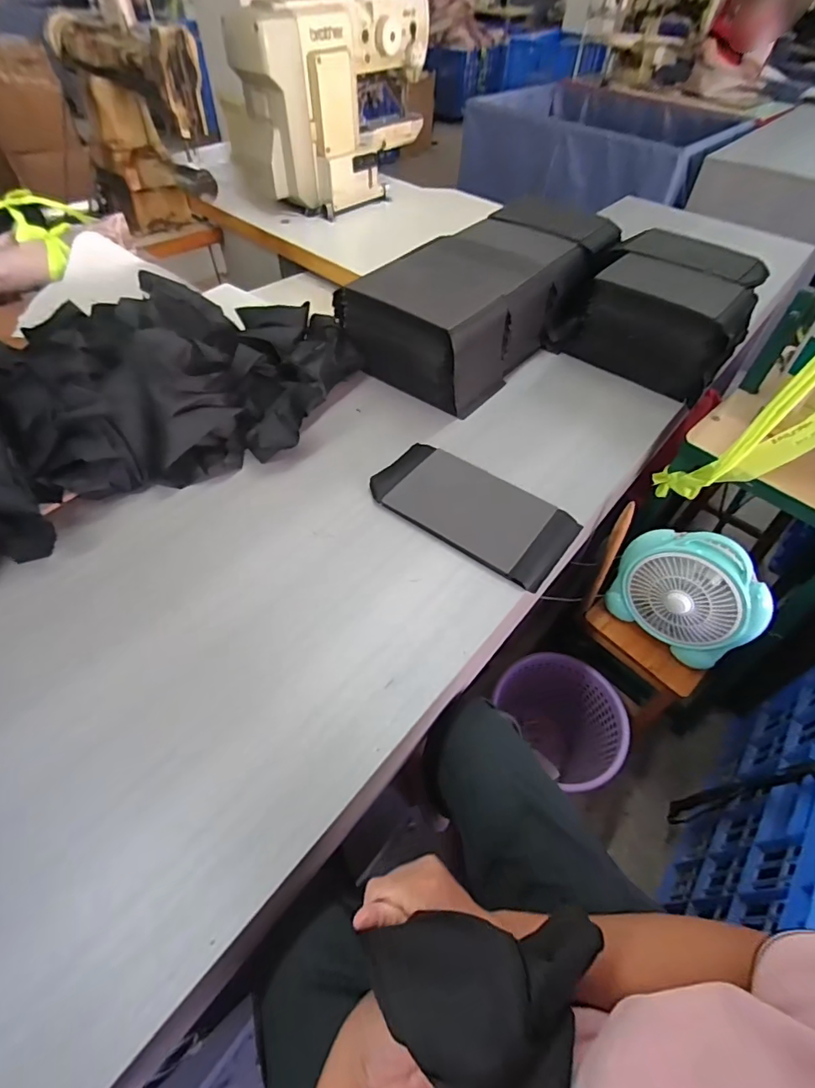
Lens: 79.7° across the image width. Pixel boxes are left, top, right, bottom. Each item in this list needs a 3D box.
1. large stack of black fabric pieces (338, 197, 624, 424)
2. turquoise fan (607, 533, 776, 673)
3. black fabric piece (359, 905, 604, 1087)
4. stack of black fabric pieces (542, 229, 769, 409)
[{"bbox_3d":[0.181,-0.502,0.976,0.290,0.169,0.595,36,59,22],"label":"large stack of black fabric pieces"},{"bbox_3d":[0.492,0.087,0.865,0.235,0.210,0.079,38,59,25],"label":"turquoise fan"},{"bbox_3d":[0.049,0.279,0.292,0.142,0.052,0.087,2,55,-2],"label":"black fabric piece"},{"bbox_3d":[0.495,-0.452,0.962,0.314,0.178,0.287,37,59,24],"label":"stack of black fabric pieces"}]

